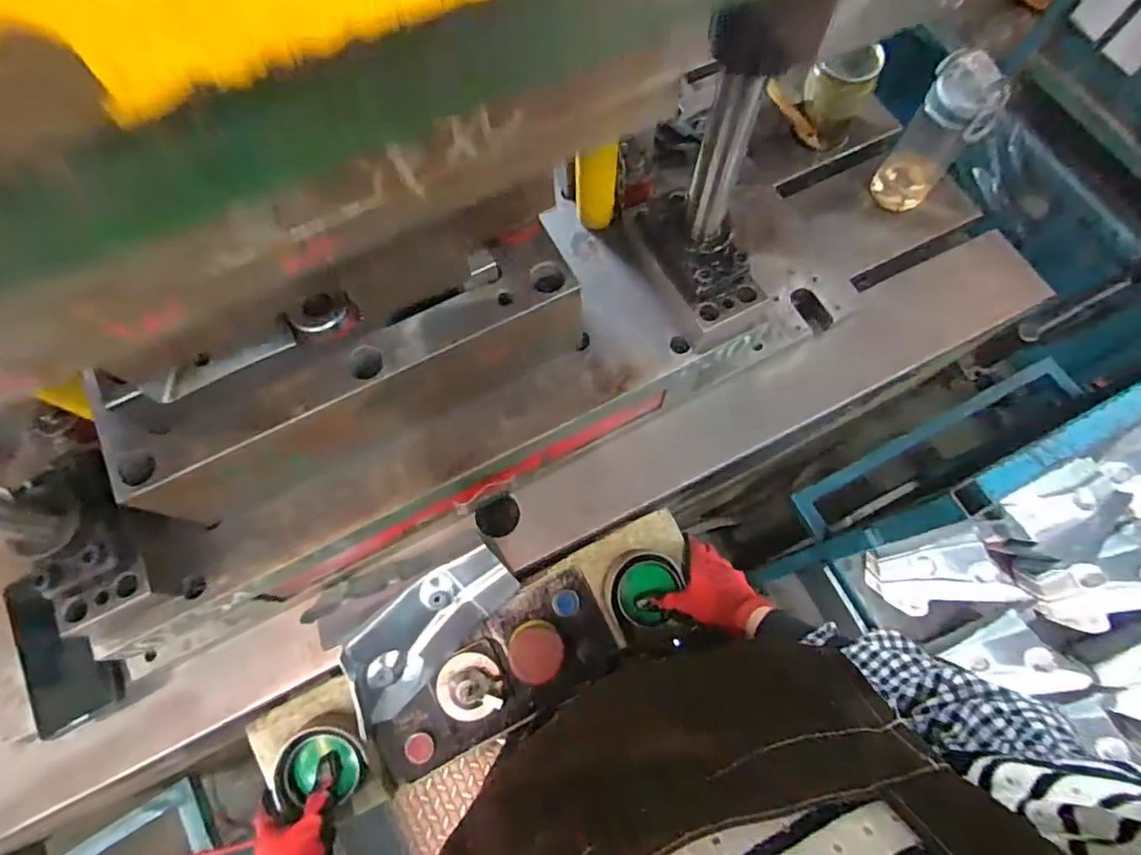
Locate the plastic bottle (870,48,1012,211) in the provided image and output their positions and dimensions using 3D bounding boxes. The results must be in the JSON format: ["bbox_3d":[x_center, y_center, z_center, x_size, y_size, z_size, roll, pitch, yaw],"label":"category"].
[{"bbox_3d":[0.442,-0.353,0.688,0.077,0.180,0.076,25,73,10],"label":"plastic bottle"}]

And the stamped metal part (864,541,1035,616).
[{"bbox_3d":[0.632,0.257,0.972,0.229,0.060,0.116,-4,69,18],"label":"stamped metal part"}]

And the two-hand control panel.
[{"bbox_3d":[-0.082,0.251,0.597,0.476,0.066,0.126,-27,72,-7],"label":"two-hand control panel"}]

